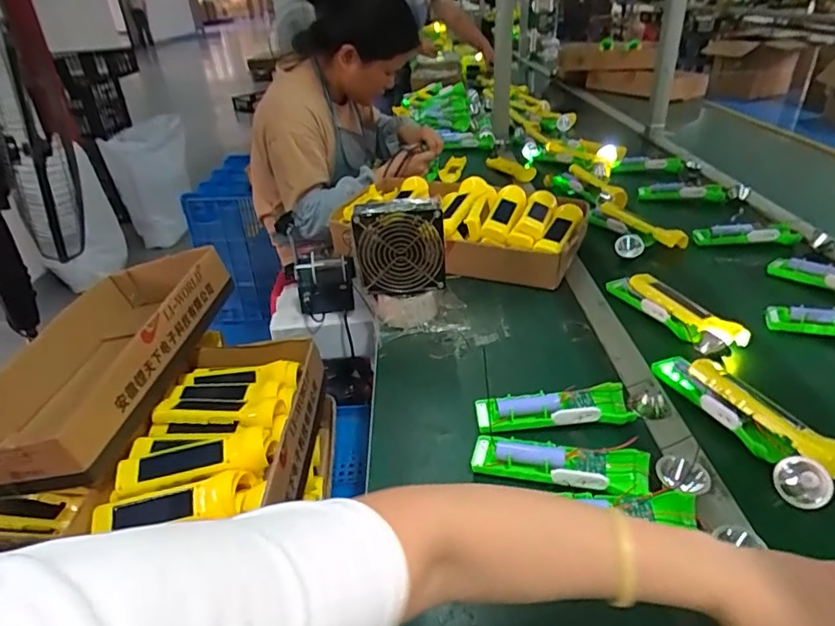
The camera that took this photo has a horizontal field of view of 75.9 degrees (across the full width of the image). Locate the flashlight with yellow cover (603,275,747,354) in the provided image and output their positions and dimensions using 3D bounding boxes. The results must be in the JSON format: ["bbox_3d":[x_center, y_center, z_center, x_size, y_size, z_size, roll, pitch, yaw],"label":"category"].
[{"bbox_3d":[0.346,-0.011,0.737,0.063,0.042,0.204,-15,30,-18],"label":"flashlight with yellow cover"}]

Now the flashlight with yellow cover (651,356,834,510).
[{"bbox_3d":[0.347,0.102,0.555,0.080,0.039,0.211,-9,32,-8],"label":"flashlight with yellow cover"}]

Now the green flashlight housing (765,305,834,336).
[{"bbox_3d":[0.546,0.011,0.690,0.164,0.025,0.047,4,30,17],"label":"green flashlight housing"}]

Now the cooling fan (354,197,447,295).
[{"bbox_3d":[-0.023,-0.085,0.727,0.118,0.122,0.041,-2,28,6],"label":"cooling fan"}]

